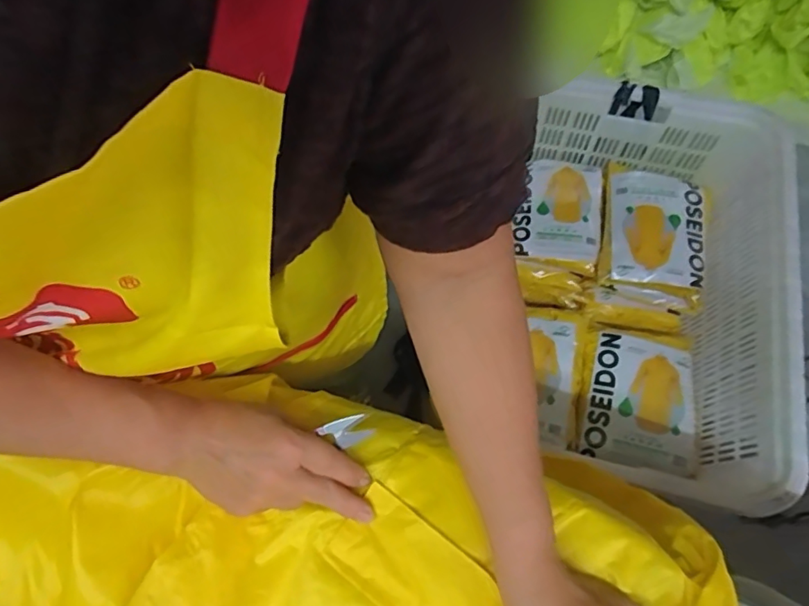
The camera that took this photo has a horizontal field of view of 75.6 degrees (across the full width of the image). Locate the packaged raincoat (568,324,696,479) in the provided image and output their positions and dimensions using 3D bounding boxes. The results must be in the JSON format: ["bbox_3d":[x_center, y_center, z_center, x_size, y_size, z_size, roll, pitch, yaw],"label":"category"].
[{"bbox_3d":[0.483,0.184,1.079,0.231,0.062,0.318,9,67,6],"label":"packaged raincoat"}]

